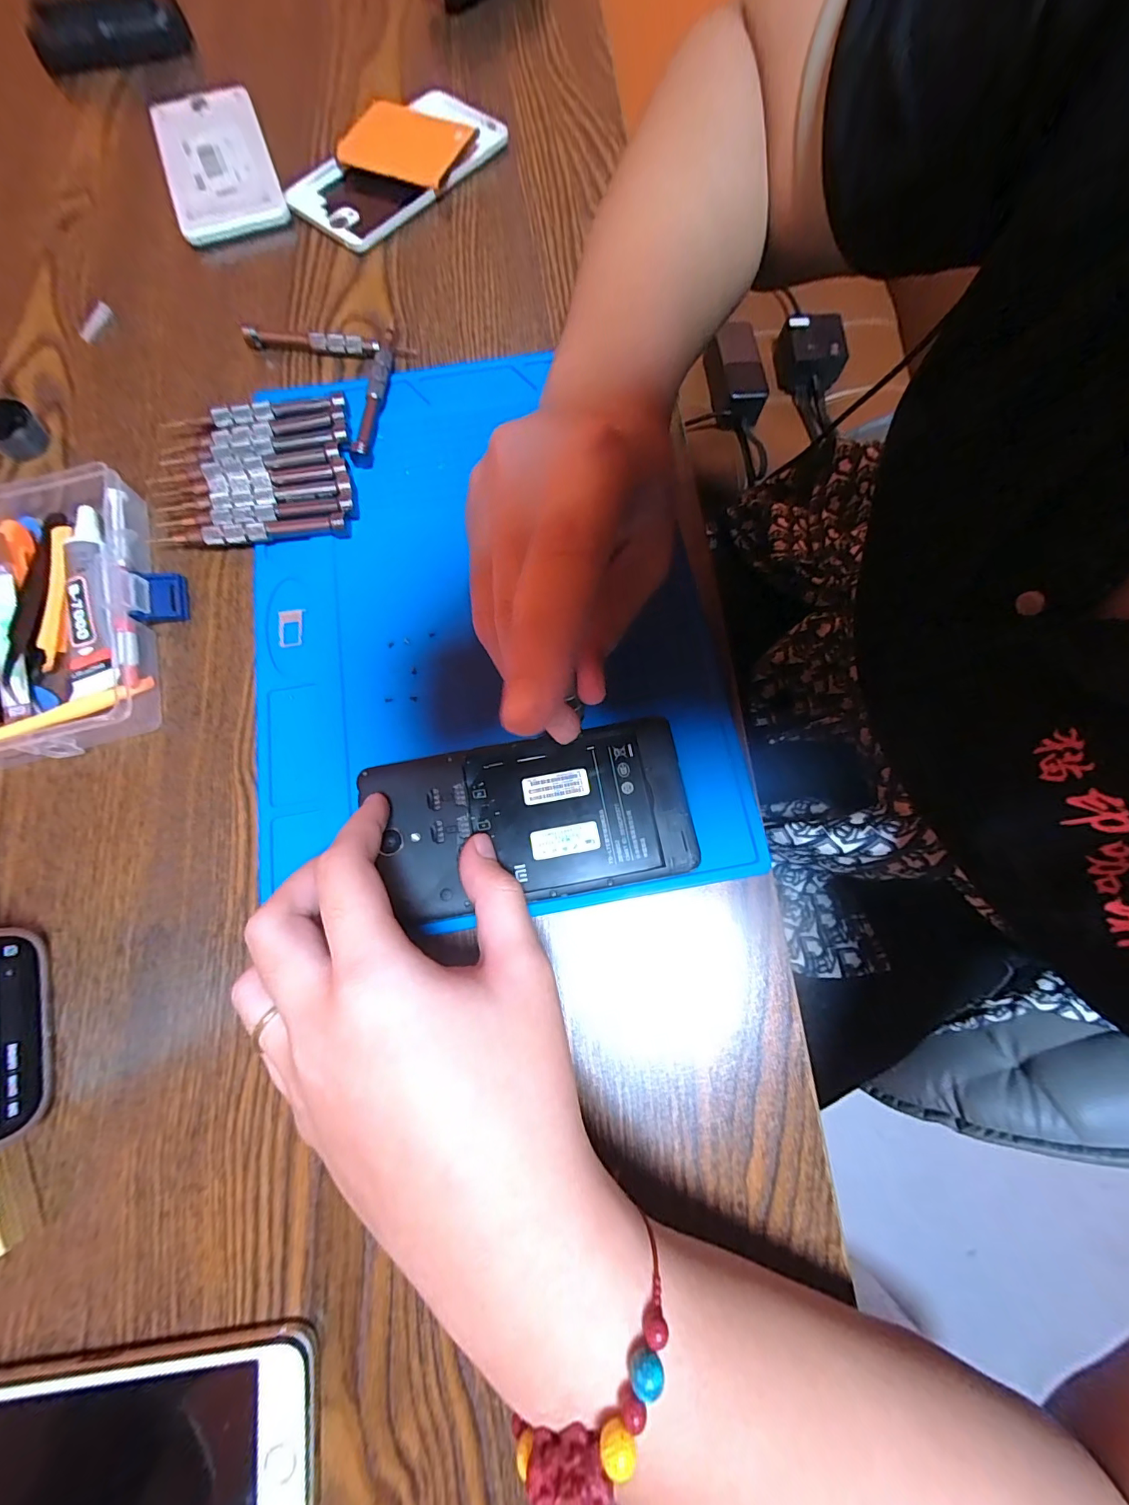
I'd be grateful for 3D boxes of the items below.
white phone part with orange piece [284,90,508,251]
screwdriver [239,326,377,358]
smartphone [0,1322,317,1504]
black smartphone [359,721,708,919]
[{"bbox_3d":[-0.114,-0.408,0.329,0.071,0.019,0.142,40,79,9],"label":"white phone part with orange piece"},{"bbox_3d":[-0.155,-0.252,0.294,0.081,0.014,0.009,5,76,2],"label":"screwdriver"},{"bbox_3d":[-0.155,0.250,0.164,0.133,0.012,0.064,-7,76,-3],"label":"smartphone"},{"bbox_3d":[-0.014,0.028,0.219,0.139,0.008,0.073,-10,76,-2],"label":"black smartphone"}]

